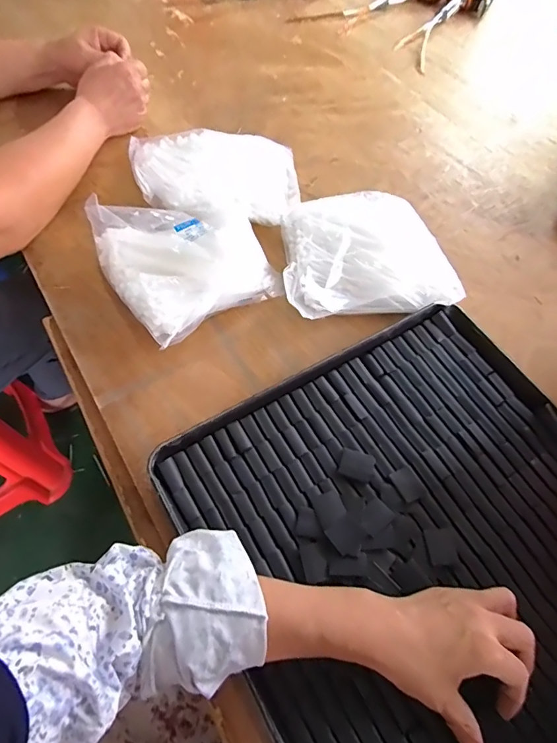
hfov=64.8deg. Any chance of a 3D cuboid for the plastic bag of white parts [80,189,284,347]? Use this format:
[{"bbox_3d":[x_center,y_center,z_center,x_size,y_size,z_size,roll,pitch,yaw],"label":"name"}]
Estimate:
[{"bbox_3d":[-0.119,-0.146,0.535,0.177,0.056,0.199,-34,66,-18],"label":"plastic bag of white parts"}]

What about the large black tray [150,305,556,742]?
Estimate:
[{"bbox_3d":[0.182,0.211,0.351,0.378,0.046,0.564,-27,64,-15],"label":"large black tray"}]

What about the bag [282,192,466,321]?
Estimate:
[{"bbox_3d":[0.104,-0.144,0.555,0.207,0.055,0.185,-8,60,-5],"label":"bag"}]

